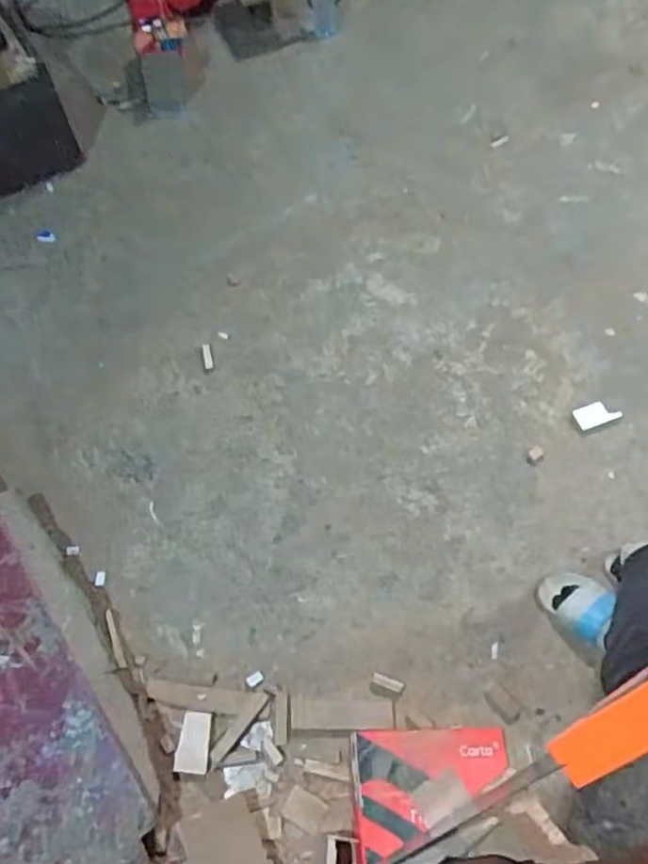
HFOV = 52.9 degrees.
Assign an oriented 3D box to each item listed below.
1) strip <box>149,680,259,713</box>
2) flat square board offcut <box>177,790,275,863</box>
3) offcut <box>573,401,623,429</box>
[{"bbox_3d":[-0.225,0.484,1.187,0.198,0.012,0.043,5,65,5],"label":"strip"},{"bbox_3d":[-0.161,0.678,1.061,0.120,0.011,0.133,-18,56,-21],"label":"flat square board offcut"},{"bbox_3d":[0.598,-0.041,1.426,0.096,0.007,0.051,-18,65,-6],"label":"offcut"}]

